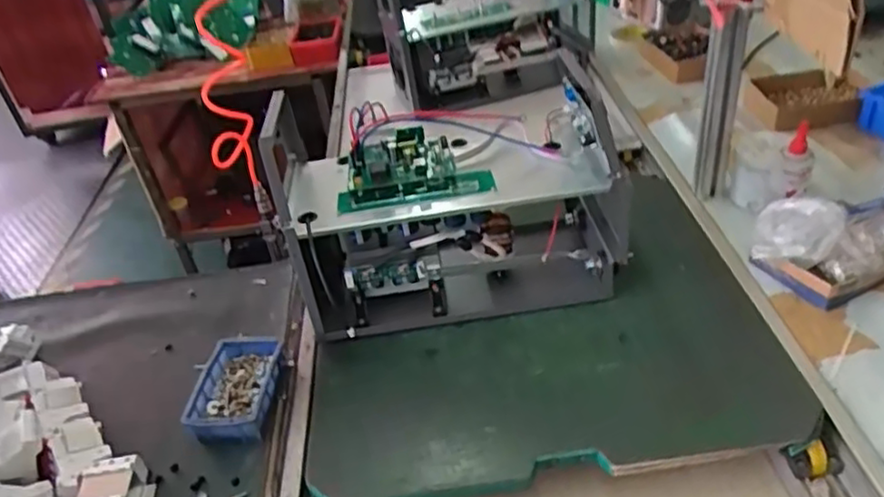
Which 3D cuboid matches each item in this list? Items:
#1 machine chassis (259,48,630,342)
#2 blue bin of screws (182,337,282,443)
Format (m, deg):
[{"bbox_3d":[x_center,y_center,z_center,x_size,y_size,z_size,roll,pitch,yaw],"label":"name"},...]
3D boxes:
[{"bbox_3d":[0.012,-0.073,0.940,0.437,0.292,0.214,-8,38,-1],"label":"machine chassis"},{"bbox_3d":[-0.264,0.181,0.872,0.101,0.042,0.148,-3,38,6],"label":"blue bin of screws"}]

